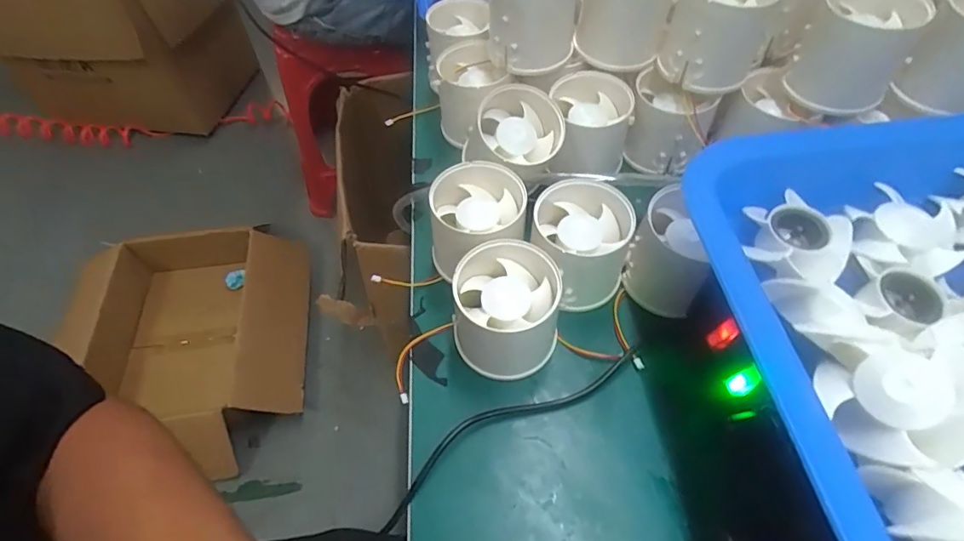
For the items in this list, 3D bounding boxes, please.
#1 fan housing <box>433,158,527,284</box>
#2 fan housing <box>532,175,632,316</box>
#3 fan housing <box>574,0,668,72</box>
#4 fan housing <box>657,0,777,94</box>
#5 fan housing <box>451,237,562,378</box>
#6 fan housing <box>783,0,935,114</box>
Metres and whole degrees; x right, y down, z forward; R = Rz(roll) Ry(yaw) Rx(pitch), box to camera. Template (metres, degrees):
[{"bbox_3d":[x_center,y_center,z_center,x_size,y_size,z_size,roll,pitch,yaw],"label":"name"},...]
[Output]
[{"bbox_3d":[-0.001,-0.023,0.291,0.052,0.052,0.053,1,56,1],"label":"fan housing"},{"bbox_3d":[0.053,-0.014,0.282,0.053,0.048,0.054,0,56,0],"label":"fan housing"},{"bbox_3d":[0.088,-0.163,0.316,0.052,0.056,0.049,12,57,8],"label":"fan housing"},{"bbox_3d":[0.141,-0.144,0.303,0.056,0.051,0.064,28,61,18],"label":"fan housing"},{"bbox_3d":[0.013,0.020,0.261,0.053,0.053,0.049,0,56,1],"label":"fan housing"},{"bbox_3d":[0.211,-0.128,0.289,0.054,0.054,0.055,33,62,21],"label":"fan housing"}]

